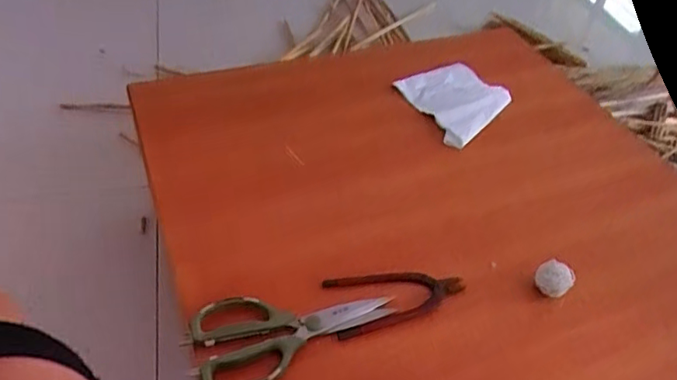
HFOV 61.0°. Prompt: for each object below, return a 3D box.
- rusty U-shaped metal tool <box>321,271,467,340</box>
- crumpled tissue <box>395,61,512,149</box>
[{"bbox_3d":[0.066,0.114,0.614,0.150,0.018,0.072,-6,49,-14],"label":"rusty U-shaped metal tool"},{"bbox_3d":[0.177,-0.142,0.896,0.145,0.035,0.176,30,45,31],"label":"crumpled tissue"}]

